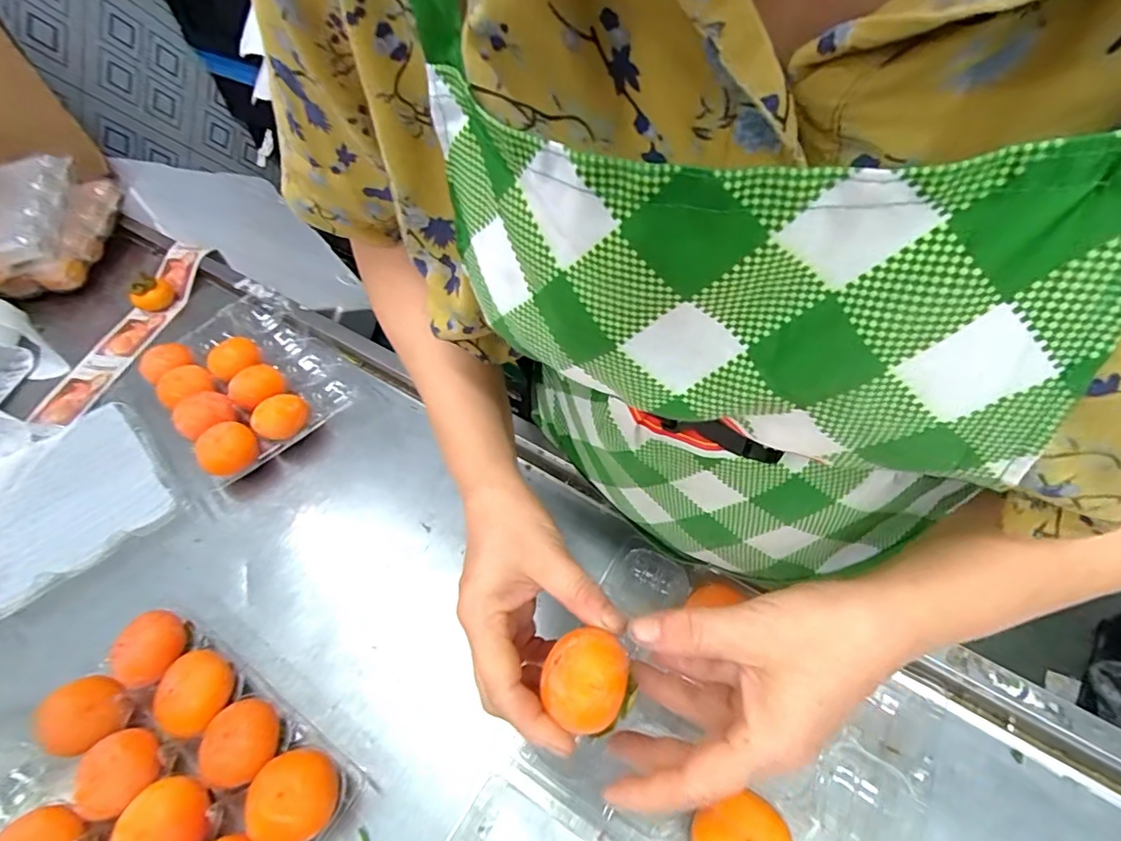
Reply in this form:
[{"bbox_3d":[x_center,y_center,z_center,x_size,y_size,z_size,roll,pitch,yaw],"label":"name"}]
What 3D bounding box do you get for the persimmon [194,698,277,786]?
[{"bbox_3d":[-0.206,0.214,0.352,0.047,0.041,0.046,13,56,14],"label":"persimmon"}]

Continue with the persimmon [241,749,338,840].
[{"bbox_3d":[-0.164,0.237,0.331,0.051,0.047,0.050,6,55,9],"label":"persimmon"}]

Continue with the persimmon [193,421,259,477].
[{"bbox_3d":[-0.306,0.030,0.495,0.048,0.042,0.045,-2,52,3],"label":"persimmon"}]

